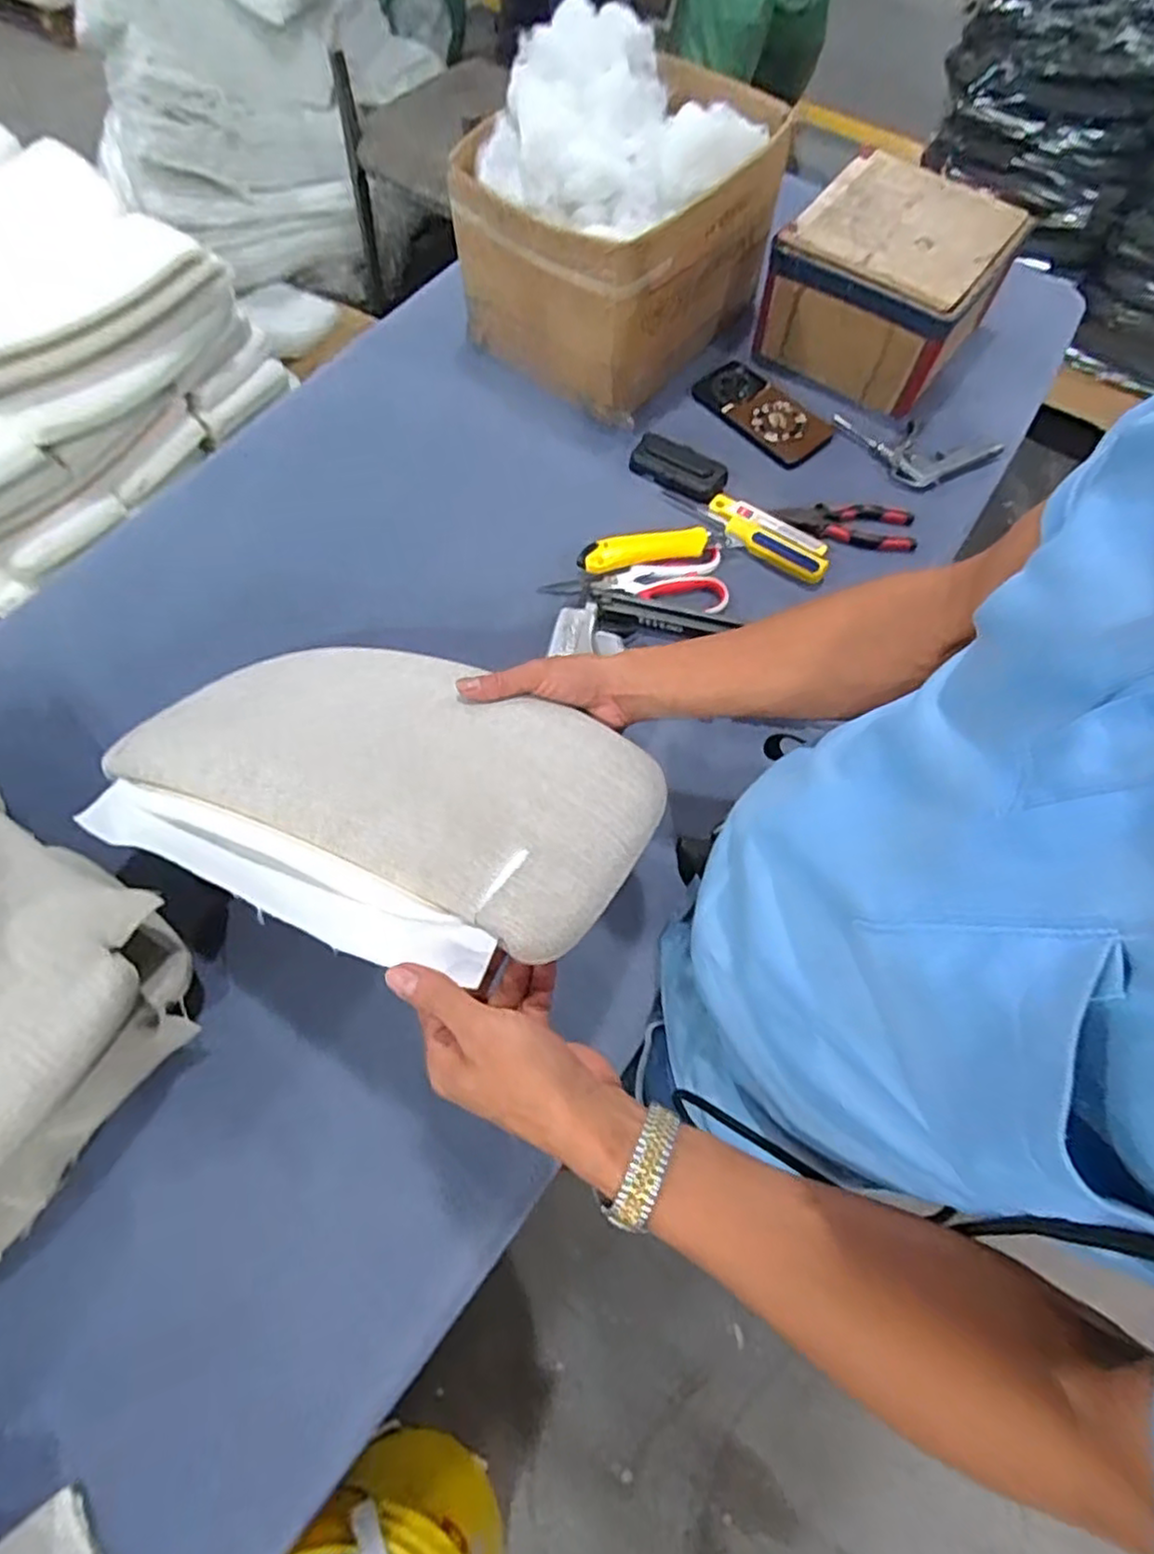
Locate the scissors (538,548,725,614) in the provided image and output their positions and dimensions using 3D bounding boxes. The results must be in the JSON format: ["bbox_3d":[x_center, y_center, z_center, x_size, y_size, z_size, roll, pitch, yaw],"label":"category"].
[{"bbox_3d":[0.062,-0.191,0.725,0.182,0.020,0.070,-10,67,-4],"label":"scissors"}]

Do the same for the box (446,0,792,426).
[{"bbox_3d":[0.046,-0.604,0.767,0.236,0.280,0.286,41,72,16],"label":"box"}]

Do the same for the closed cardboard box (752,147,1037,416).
[{"bbox_3d":[0.353,-0.565,0.809,0.208,0.134,0.209,36,71,15],"label":"closed cardboard box"}]

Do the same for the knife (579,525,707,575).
[{"bbox_3d":[0.069,-0.238,0.739,0.136,0.030,0.031,-11,67,-5],"label":"knife"}]

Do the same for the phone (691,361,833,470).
[{"bbox_3d":[0.213,-0.426,0.818,0.077,0.014,0.164,-40,72,-16],"label":"phone"}]

